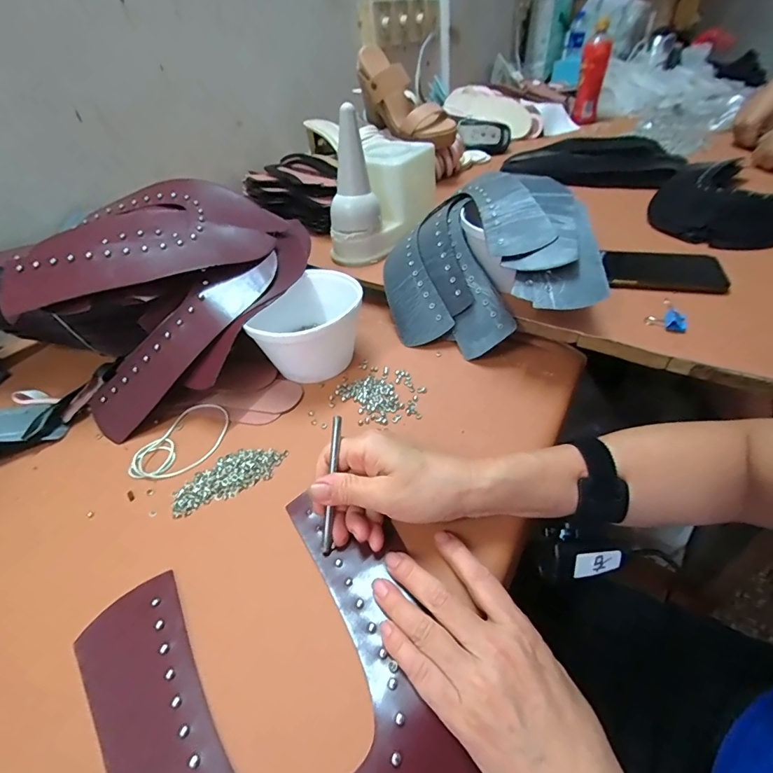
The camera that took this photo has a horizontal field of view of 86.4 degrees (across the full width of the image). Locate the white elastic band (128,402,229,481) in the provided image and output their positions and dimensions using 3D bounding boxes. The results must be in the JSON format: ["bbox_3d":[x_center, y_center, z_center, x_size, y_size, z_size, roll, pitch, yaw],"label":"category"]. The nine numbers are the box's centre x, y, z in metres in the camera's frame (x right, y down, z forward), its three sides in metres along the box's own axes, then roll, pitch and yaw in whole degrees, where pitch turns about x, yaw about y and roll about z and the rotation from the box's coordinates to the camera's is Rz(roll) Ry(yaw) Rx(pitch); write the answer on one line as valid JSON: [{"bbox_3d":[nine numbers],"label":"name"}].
[{"bbox_3d":[-0.197,0.055,0.405,0.069,0.005,0.100,18,48,23],"label":"white elastic band"}]

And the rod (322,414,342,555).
[{"bbox_3d":[-0.041,0.073,0.308,0.007,0.102,0.005,5,0,11],"label":"rod"}]

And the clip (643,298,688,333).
[{"bbox_3d":[0.278,-0.069,0.405,0.036,0.022,0.018,26,51,31],"label":"clip"}]

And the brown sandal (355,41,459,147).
[{"bbox_3d":[0.024,-0.518,0.769,0.223,0.095,0.096,45,57,4],"label":"brown sandal"}]

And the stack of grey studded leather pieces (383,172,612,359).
[{"bbox_3d":[0.103,-0.139,0.478,0.210,0.135,0.236,-1,43,5],"label":"stack of grey studded leather pieces"}]

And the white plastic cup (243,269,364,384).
[{"bbox_3d":[-0.086,-0.064,0.463,0.125,0.080,0.121,-3,43,3],"label":"white plastic cup"}]

